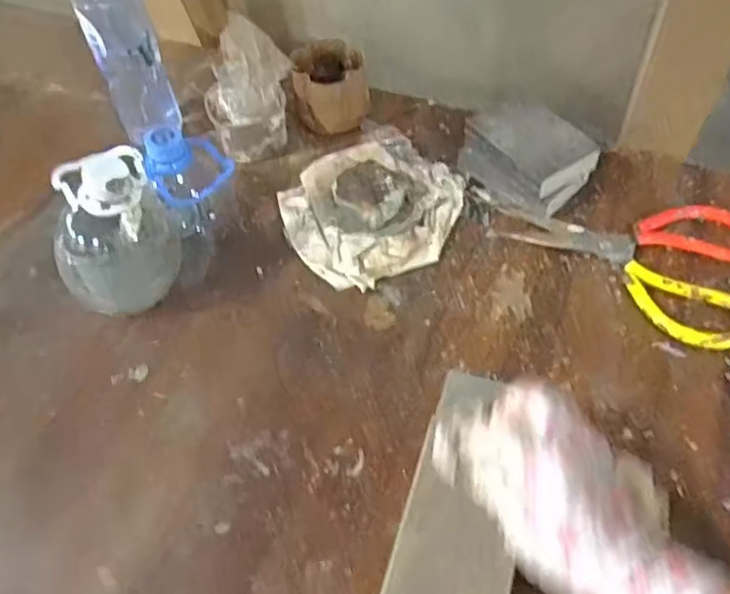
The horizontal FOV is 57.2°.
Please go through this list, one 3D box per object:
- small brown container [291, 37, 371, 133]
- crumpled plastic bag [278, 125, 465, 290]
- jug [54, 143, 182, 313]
[{"bbox_3d":[-0.032,-0.203,0.650,0.069,0.062,0.071,-2,56,2],"label":"small brown container"},{"bbox_3d":[0.006,-0.087,0.582,0.152,0.052,0.142,-34,60,-18],"label":"crumpled plastic bag"},{"bbox_3d":[-0.196,-0.049,0.517,0.088,0.133,0.084,-2,55,3],"label":"jug"}]

